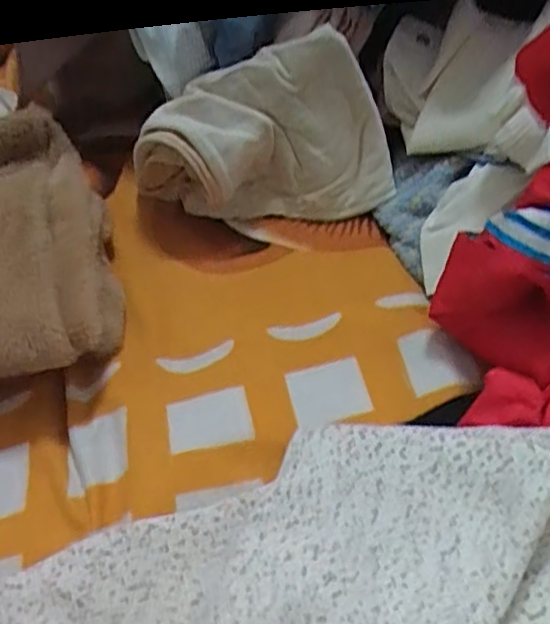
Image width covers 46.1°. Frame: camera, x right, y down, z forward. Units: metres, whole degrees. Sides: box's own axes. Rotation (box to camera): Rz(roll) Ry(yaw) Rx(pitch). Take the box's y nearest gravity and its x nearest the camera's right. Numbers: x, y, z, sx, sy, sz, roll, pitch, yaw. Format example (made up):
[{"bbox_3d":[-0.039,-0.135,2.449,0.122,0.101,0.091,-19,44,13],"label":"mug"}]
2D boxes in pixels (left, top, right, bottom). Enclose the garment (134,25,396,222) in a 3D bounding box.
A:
[{"bbox_3d":[-0.012,-0.183,0.667,0.257,0.161,0.104,-2,49,-5],"label":"garment"}]

